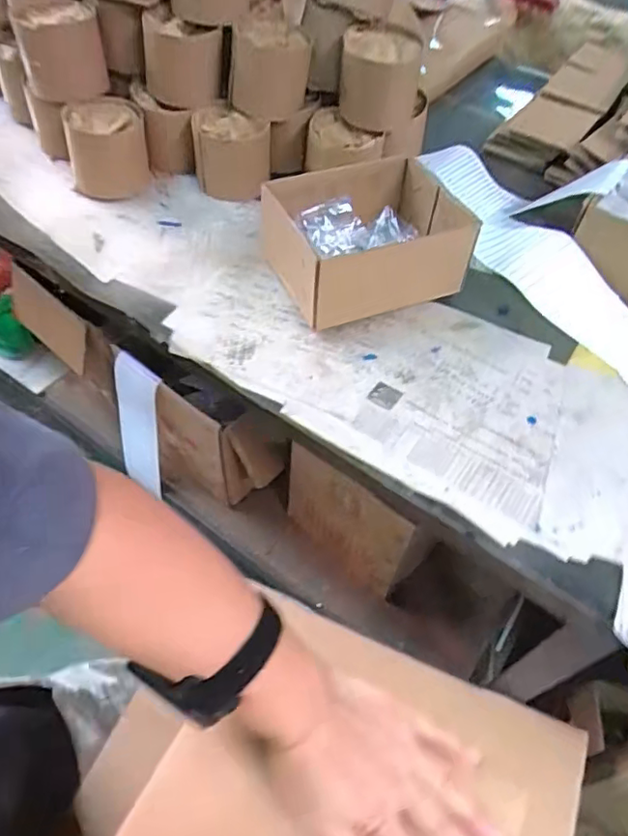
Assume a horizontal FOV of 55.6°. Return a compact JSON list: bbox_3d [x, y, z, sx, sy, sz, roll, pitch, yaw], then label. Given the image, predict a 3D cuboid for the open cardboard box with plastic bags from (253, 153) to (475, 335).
[{"bbox_3d":[0.049,-0.198,0.655,0.203,0.089,0.155,-17,57,-15],"label":"open cardboard box with plastic bags"}]

